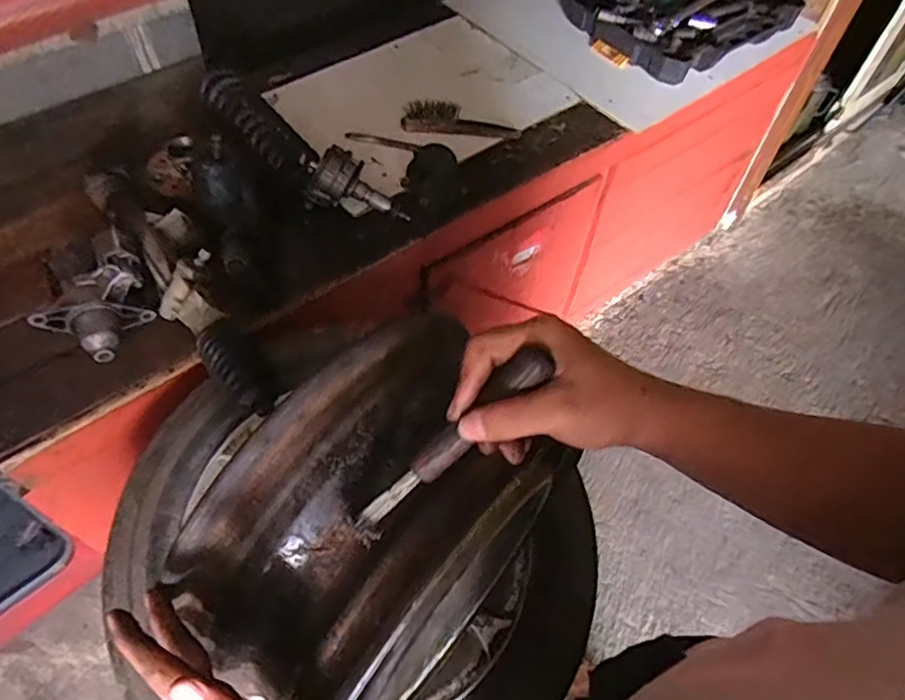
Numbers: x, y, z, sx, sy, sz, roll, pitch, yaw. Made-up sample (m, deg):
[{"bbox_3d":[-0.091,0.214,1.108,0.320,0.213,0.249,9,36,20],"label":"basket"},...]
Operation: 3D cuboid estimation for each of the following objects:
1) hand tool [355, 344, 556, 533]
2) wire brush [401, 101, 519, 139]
[{"bbox_3d":[-0.004,0.058,0.359,0.160,0.013,0.019,-46,59,20],"label":"hand tool"},{"bbox_3d":[0.014,-0.401,1.078,0.208,0.051,0.049,1,55,-2],"label":"wire brush"}]

